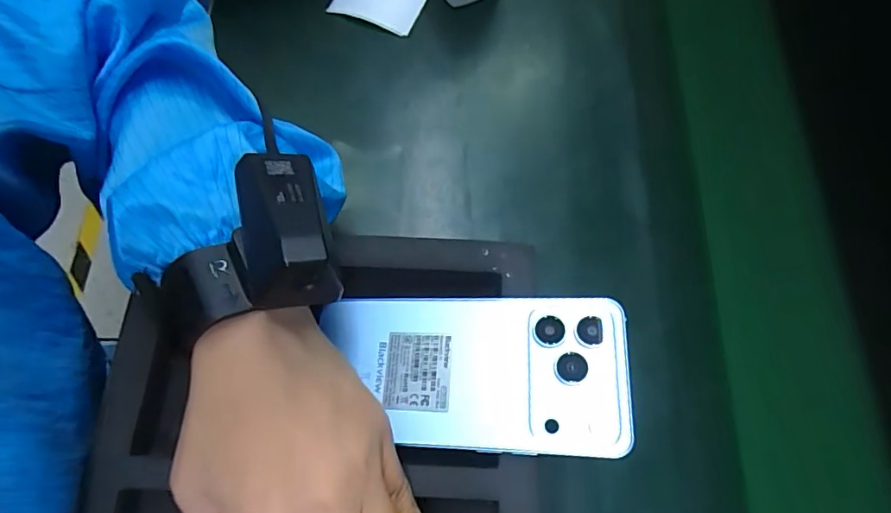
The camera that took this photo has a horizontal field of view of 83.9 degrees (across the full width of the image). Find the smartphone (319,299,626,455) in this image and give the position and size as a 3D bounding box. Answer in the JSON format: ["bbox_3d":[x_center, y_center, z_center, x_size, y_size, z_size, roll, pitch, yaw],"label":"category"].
[{"bbox_3d":[0.017,0.059,0.254,0.146,0.007,0.076,-2,71,11],"label":"smartphone"}]

